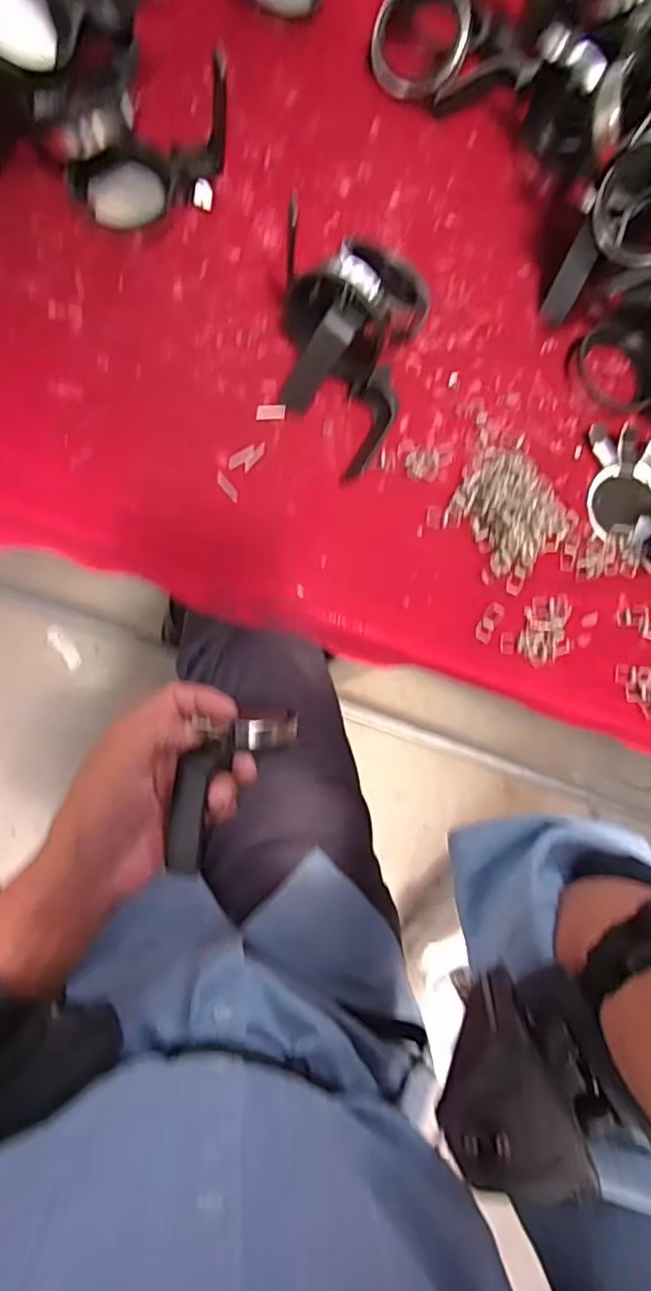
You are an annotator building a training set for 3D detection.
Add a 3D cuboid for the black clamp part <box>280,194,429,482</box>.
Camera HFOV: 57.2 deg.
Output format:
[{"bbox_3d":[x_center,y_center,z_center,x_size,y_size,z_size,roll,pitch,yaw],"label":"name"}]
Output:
[{"bbox_3d":[0.020,-0.199,0.407,0.099,0.058,0.156,4,81,-11],"label":"black clamp part"}]

